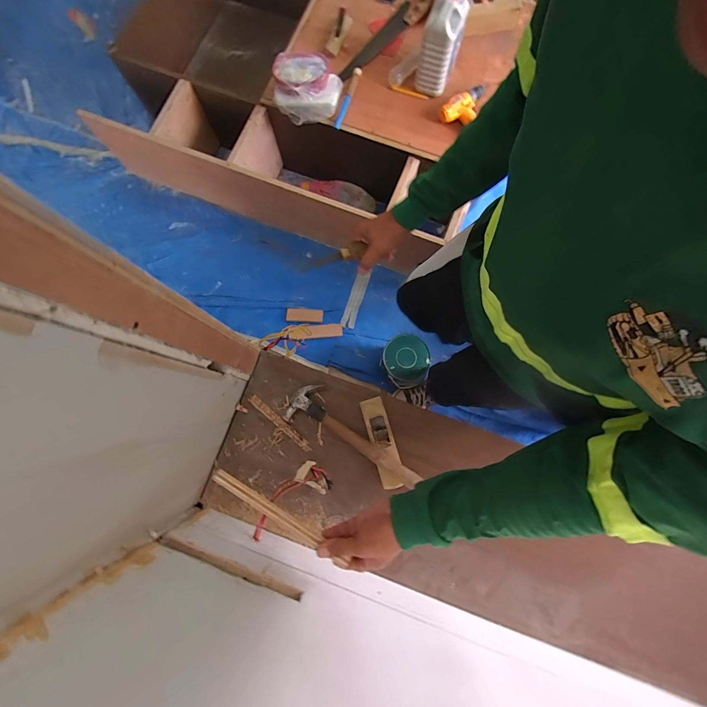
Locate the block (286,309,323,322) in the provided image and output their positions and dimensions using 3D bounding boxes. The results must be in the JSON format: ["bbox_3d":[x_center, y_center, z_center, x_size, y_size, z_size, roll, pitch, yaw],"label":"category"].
[{"bbox_3d":[-0.211,-0.165,1.475,0.156,0.015,0.057,3,79,2],"label":"block"}]

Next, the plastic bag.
[{"bbox_3d":[-0.164,-0.951,1.216,0.235,0.126,0.179,-8,79,0],"label":"plastic bag"}]

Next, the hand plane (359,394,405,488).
[{"bbox_3d":[0.061,0.183,0.719,0.051,0.039,0.184,-16,79,-2],"label":"hand plane"}]

